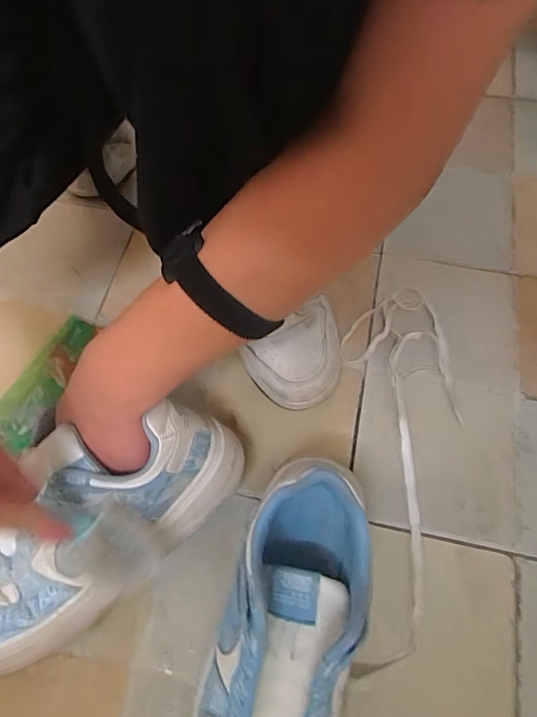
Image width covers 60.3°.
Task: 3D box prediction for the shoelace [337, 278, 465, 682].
[{"bbox_3d":[0.125,0.091,0.434,0.111,0.012,0.355,4,67,2],"label":"shoelace"}]

